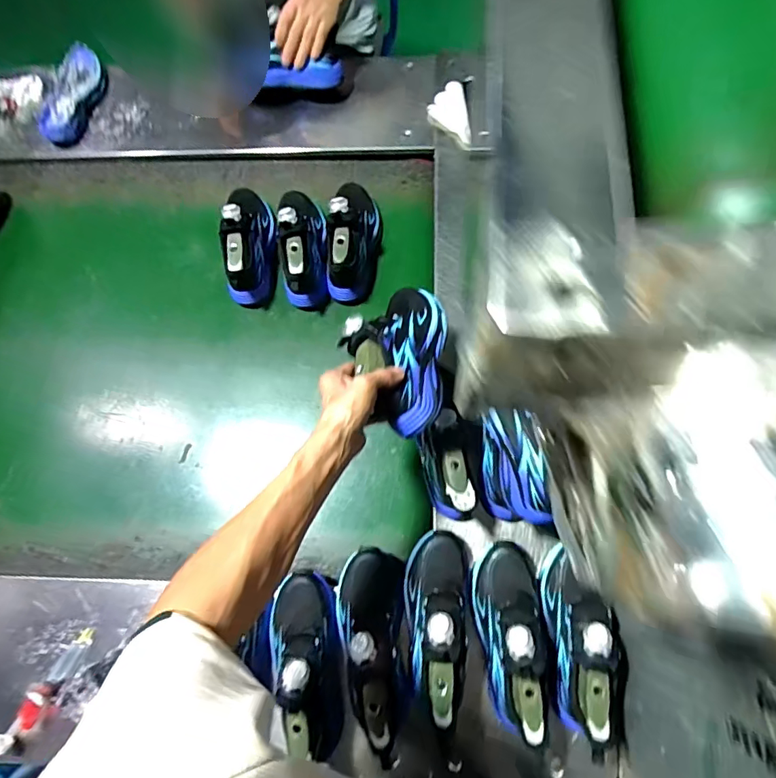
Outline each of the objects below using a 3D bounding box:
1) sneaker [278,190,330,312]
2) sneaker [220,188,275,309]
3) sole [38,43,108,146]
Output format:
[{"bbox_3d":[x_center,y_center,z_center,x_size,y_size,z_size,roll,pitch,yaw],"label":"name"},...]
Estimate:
[{"bbox_3d":[-0.143,-0.258,0.866,0.077,0.127,0.230,-7,71,3],"label":"sneaker"},{"bbox_3d":[-0.242,-0.266,0.869,0.070,0.120,0.230,-3,77,0],"label":"sneaker"},{"bbox_3d":[-0.615,-0.576,0.976,0.081,0.036,0.220,8,72,7],"label":"sole"}]

